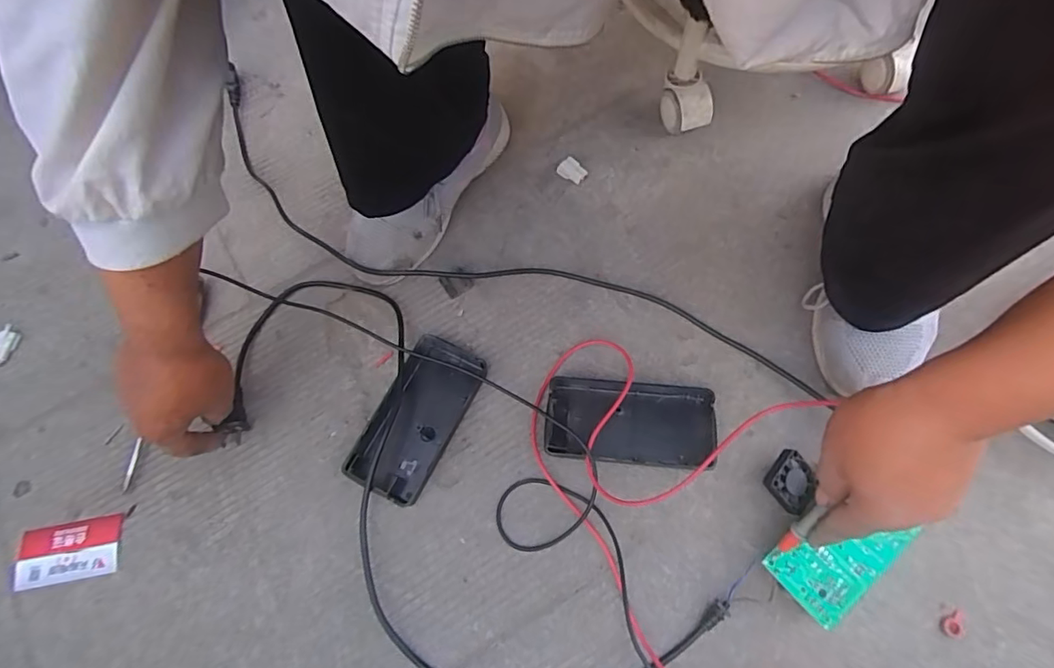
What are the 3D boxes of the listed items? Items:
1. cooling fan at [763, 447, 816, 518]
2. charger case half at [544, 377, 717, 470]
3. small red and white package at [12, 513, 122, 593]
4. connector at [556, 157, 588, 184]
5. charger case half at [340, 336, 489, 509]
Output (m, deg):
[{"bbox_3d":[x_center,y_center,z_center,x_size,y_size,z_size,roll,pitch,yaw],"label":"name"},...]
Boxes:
[{"bbox_3d":[0.219,0.120,0.433,0.037,0.009,0.043,40,73,-2],"label":"cooling fan"},{"bbox_3d":[0.090,0.077,0.464,0.143,0.022,0.073,4,70,4],"label":"charger case half"},{"bbox_3d":[-0.405,0.192,0.458,0.091,0.007,0.049,-11,74,-2],"label":"small red and white package"},{"bbox_3d":[0.049,-0.177,0.568,0.028,0.012,0.024,40,76,15],"label":"connector"},{"bbox_3d":[-0.100,0.075,0.475,0.072,0.022,0.143,25,73,11],"label":"charger case half"}]

